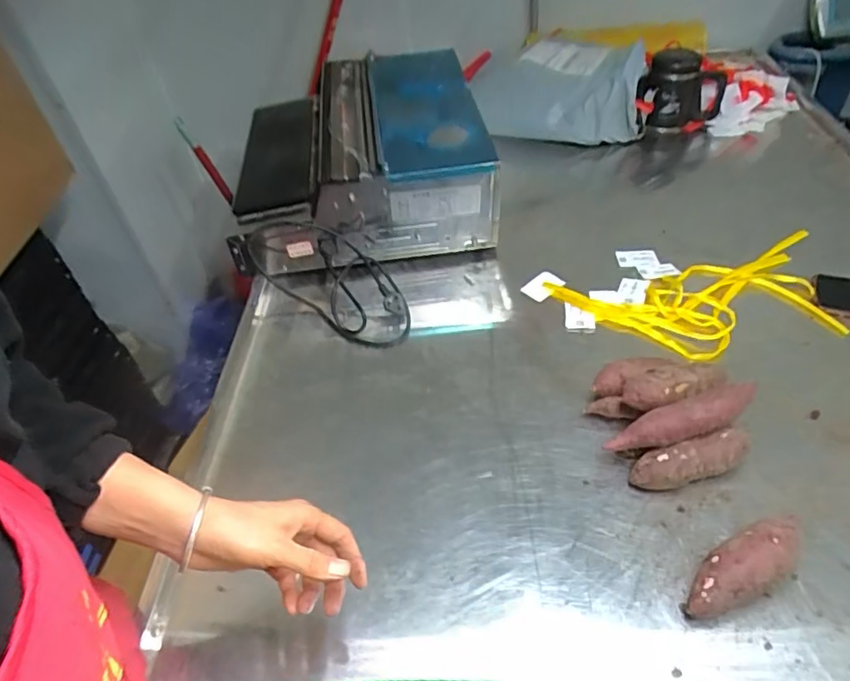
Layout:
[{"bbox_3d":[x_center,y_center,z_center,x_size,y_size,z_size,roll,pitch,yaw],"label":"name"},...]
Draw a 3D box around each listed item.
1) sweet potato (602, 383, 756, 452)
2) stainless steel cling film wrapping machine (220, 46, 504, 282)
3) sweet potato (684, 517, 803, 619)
[{"bbox_3d":[0.285,0.088,0.628,0.159,0.048,0.038,-15,46,-8],"label":"sweet potato"},{"bbox_3d":[-0.112,-0.303,1.003,0.413,0.205,0.378,-9,45,-3],"label":"stainless steel cling film wrapping machine"},{"bbox_3d":[0.309,0.217,0.548,0.137,0.053,0.053,-22,47,-15],"label":"sweet potato"}]

